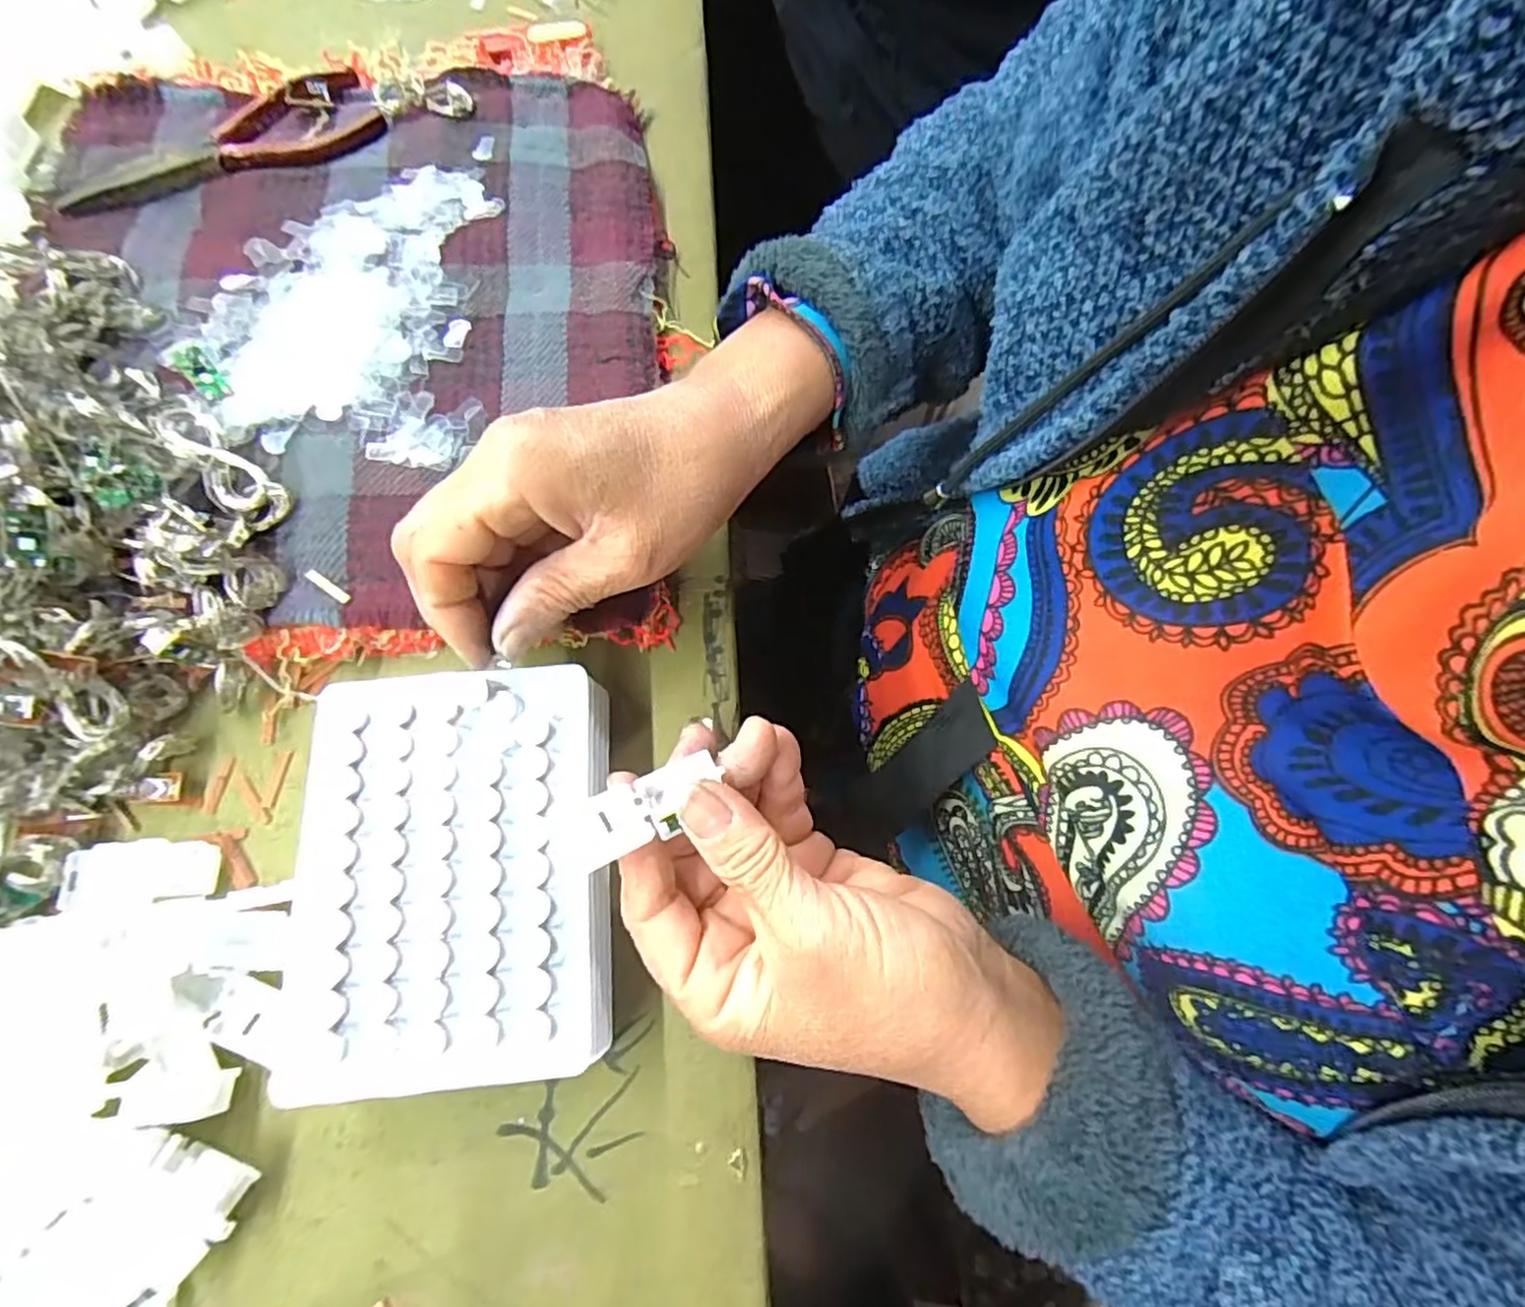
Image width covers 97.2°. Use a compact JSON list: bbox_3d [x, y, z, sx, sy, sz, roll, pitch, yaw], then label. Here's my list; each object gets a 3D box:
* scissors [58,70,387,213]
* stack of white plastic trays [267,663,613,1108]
[{"bbox_3d":[-0.273,-0.257,0.340,0.150,0.007,0.054,-29,73,-14],"label":"scissors"},{"bbox_3d":[-0.103,0.073,0.234,0.100,0.032,0.128,-3,69,-5],"label":"stack of white plastic trays"}]

